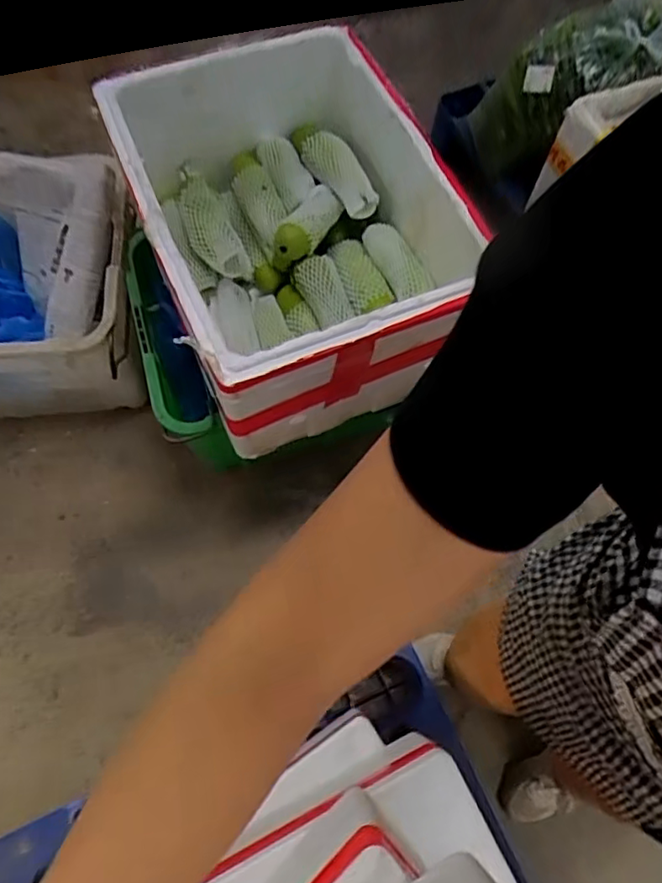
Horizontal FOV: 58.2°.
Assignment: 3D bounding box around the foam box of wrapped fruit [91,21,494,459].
[{"bbox_3d":[-0.055,-0.336,0.992,0.440,0.288,0.566,-22,71,-9],"label":"foam box of wrapped fruit"}]

